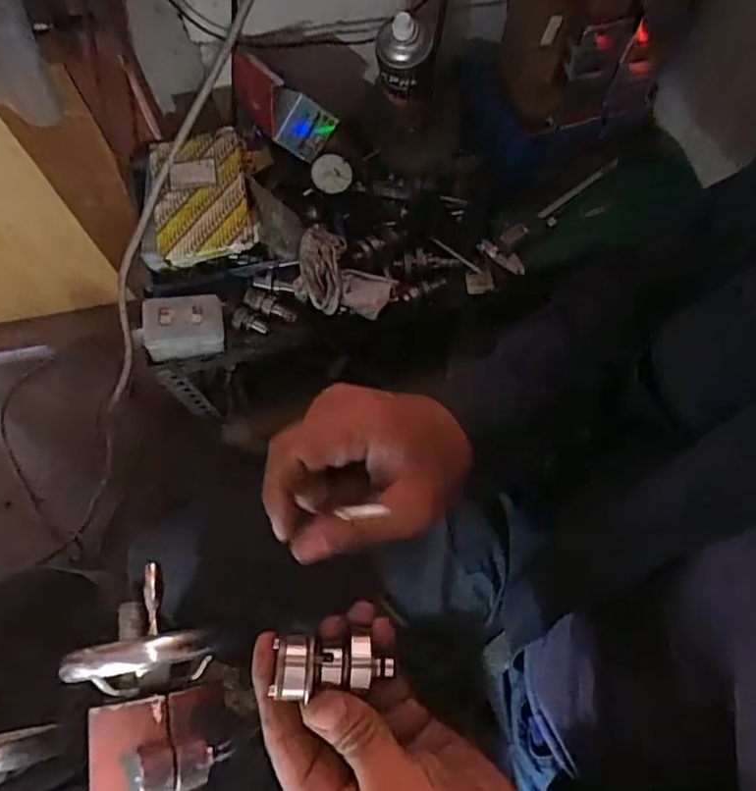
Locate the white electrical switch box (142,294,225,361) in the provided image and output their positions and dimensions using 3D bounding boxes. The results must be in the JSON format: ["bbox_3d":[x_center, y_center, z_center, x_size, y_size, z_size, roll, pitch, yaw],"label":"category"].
[{"bbox_3d":[-0.229,-0.082,0.699,0.090,0.043,0.061,-10,69,-3],"label":"white electrical switch box"}]

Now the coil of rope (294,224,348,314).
[{"bbox_3d":[-0.068,-0.159,0.705,0.055,0.051,0.119,4,68,2],"label":"coil of rope"}]

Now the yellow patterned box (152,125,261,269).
[{"bbox_3d":[-0.208,-0.237,0.693,0.110,0.036,0.163,-11,69,-4],"label":"yellow patterned box"}]

